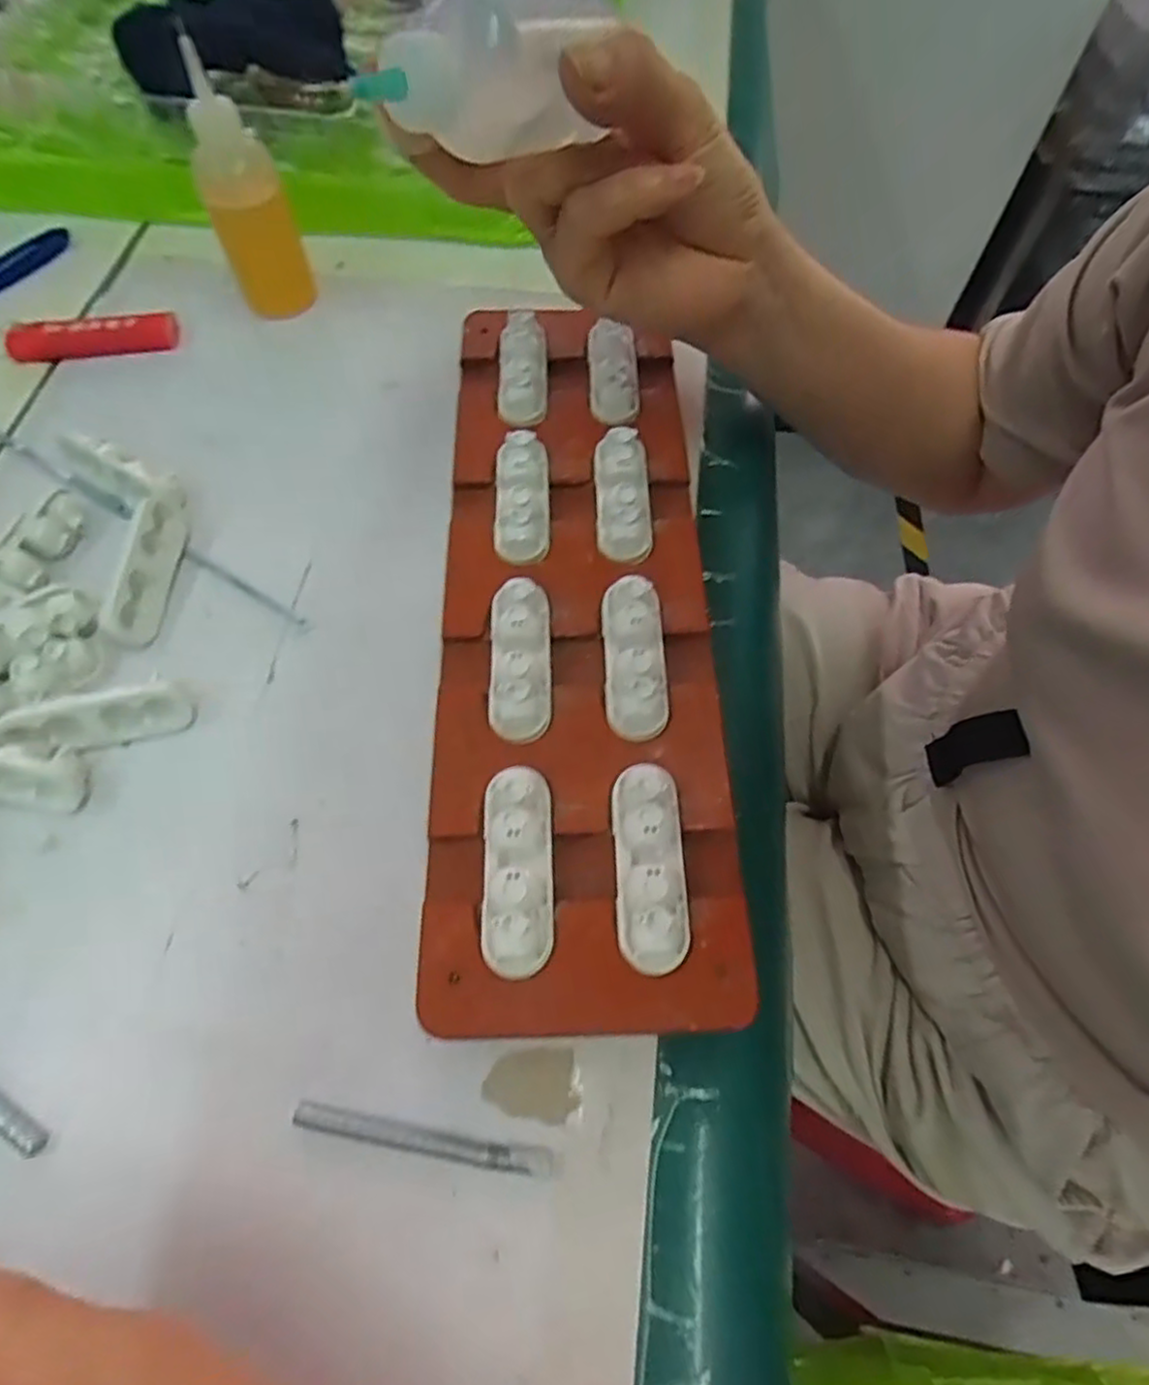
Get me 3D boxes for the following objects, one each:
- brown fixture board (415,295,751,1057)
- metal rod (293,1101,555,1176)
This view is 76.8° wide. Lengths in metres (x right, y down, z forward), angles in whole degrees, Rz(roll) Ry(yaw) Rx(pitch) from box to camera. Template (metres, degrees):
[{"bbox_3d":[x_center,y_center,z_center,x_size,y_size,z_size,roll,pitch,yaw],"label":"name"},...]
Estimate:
[{"bbox_3d":[0.001,-0.036,0.276,0.096,0.033,0.298,-1,62,-1],"label":"brown fixture board"},{"bbox_3d":[-0.043,0.127,0.206,0.074,0.004,0.008,9,63,4],"label":"metal rod"}]

